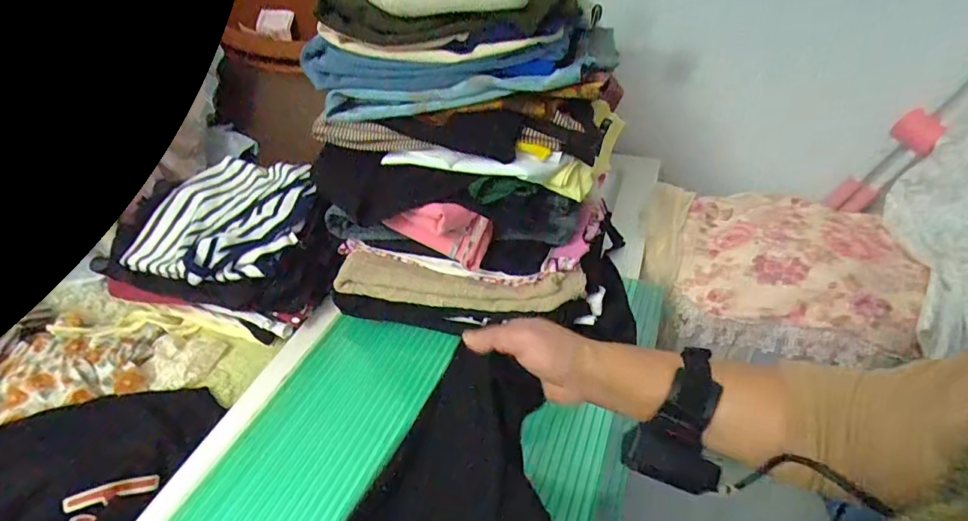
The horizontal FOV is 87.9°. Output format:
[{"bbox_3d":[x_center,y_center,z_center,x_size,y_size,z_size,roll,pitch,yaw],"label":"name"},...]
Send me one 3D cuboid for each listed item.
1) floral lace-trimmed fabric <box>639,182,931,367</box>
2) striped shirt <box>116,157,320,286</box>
[{"bbox_3d":[0.457,0.003,0.806,0.374,0.119,0.314,6,41,14],"label":"floral lace-trimmed fabric"},{"bbox_3d":[-0.362,-0.062,0.704,0.254,0.056,0.219,14,43,22],"label":"striped shirt"}]

